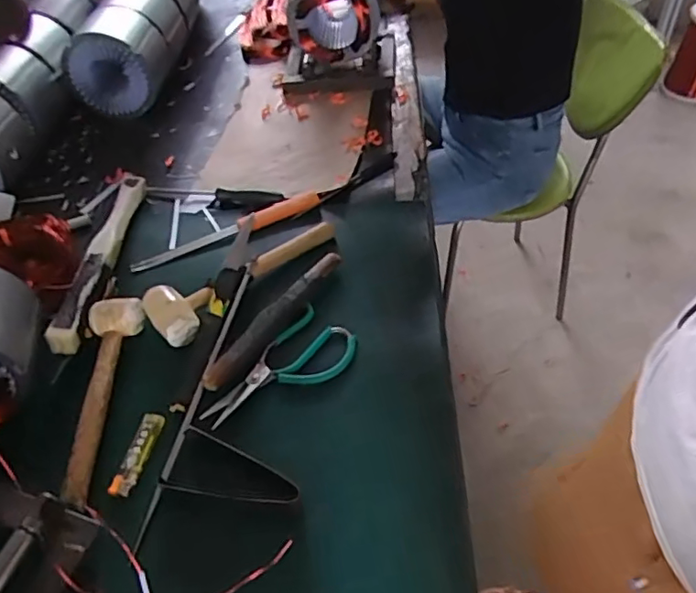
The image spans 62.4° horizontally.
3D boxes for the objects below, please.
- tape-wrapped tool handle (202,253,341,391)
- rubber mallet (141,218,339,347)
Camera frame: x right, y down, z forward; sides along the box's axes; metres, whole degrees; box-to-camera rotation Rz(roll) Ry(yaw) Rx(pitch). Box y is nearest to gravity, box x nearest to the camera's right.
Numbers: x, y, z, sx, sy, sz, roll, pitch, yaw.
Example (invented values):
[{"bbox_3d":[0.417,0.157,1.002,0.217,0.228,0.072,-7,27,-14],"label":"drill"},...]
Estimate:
[{"bbox_3d":[-0.082,0.022,0.673,0.028,0.023,0.233,28,56,24],"label":"tape-wrapped tool handle"},{"bbox_3d":[-0.117,-0.025,0.711,0.263,0.041,0.079,-30,55,-21],"label":"rubber mallet"}]

